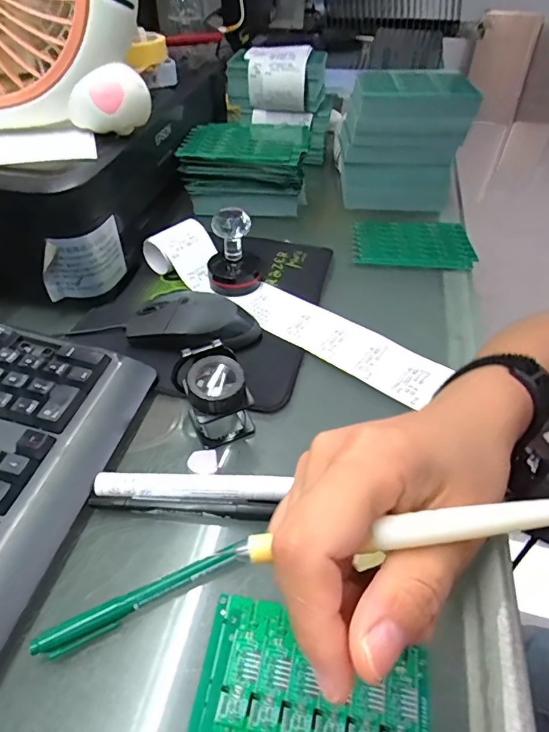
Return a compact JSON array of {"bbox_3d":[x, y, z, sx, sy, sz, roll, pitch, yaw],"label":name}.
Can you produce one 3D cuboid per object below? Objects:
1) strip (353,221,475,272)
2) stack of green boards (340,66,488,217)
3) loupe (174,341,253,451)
[{"bbox_3d":[0.157,-0.141,0.539,0.129,0.014,0.093,4,44,3],"label":"strip"},{"bbox_3d":[0.154,-0.272,0.572,0.141,0.138,0.085,8,44,7],"label":"stack of green boards"},{"bbox_3d":[-0.043,0.019,0.327,0.046,0.051,0.052,-23,49,-23],"label":"loupe"}]

